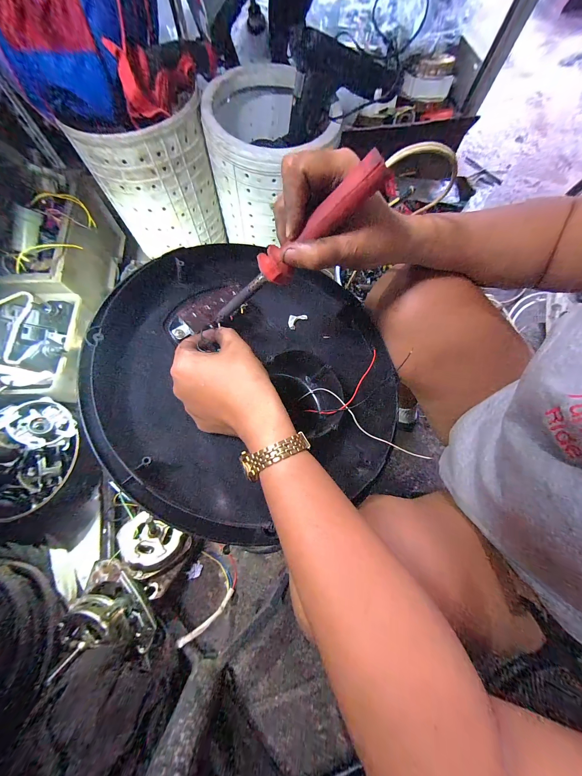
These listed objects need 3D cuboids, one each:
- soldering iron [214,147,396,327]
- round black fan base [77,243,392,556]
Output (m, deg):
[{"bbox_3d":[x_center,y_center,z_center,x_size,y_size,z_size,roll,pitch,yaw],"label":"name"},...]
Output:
[{"bbox_3d":[-0.009,-0.100,0.212,0.187,0.020,0.026,-27,69,35],"label":"soldering iron"},{"bbox_3d":[-0.036,-0.018,0.285,0.320,0.066,0.309,4,74,-16],"label":"round black fan base"}]

